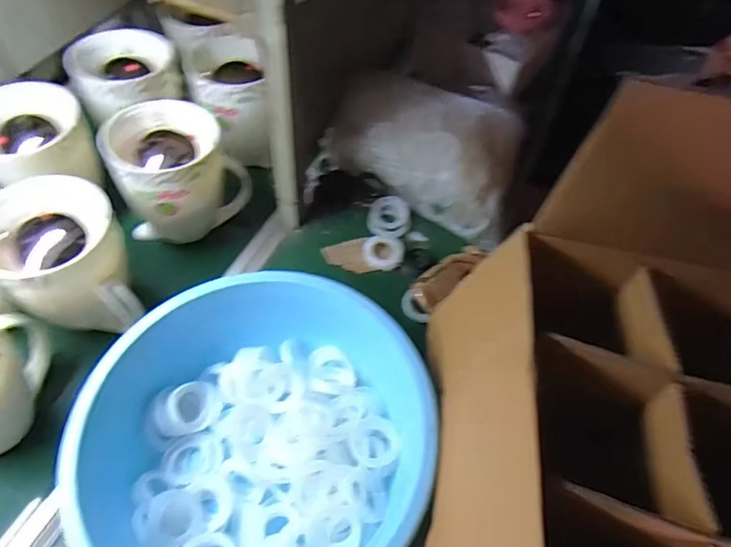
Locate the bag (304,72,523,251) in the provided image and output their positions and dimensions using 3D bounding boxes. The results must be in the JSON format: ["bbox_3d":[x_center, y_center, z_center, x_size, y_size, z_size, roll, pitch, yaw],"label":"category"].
[{"bbox_3d":[0.095,-0.215,0.842,0.328,0.148,0.216,15,56,6],"label":"bag"}]

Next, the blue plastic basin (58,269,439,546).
[{"bbox_3d":[-0.117,0.191,0.555,0.362,0.143,0.331,2,55,-3],"label":"blue plastic basin"}]

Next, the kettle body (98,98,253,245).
[{"bbox_3d":[-0.299,-0.140,0.750,0.166,0.166,0.171,23,57,11],"label":"kettle body"}]

